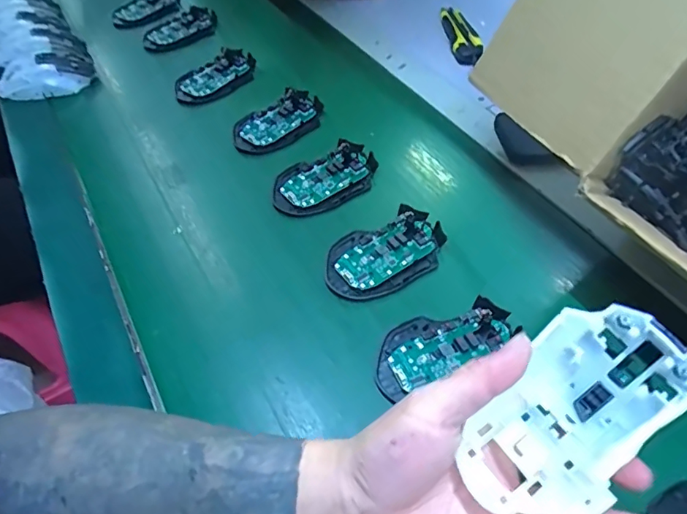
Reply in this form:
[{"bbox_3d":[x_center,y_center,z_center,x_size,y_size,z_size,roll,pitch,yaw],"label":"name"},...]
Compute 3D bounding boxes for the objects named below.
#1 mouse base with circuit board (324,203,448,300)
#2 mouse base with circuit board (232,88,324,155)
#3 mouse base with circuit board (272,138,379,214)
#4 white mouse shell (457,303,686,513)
[{"bbox_3d":[0.038,-0.005,0.451,0.116,0.015,0.071,-25,55,-17],"label":"mouse base with circuit board"},{"bbox_3d":[-0.074,-0.159,0.579,0.115,0.013,0.064,-33,57,-22],"label":"mouse base with circuit board"},{"bbox_3d":[-0.018,-0.083,0.516,0.116,0.014,0.070,-25,54,-16],"label":"mouse base with circuit board"},{"bbox_3d":[0.110,0.076,0.241,0.113,0.031,0.061,-45,60,-3],"label":"white mouse shell"}]

